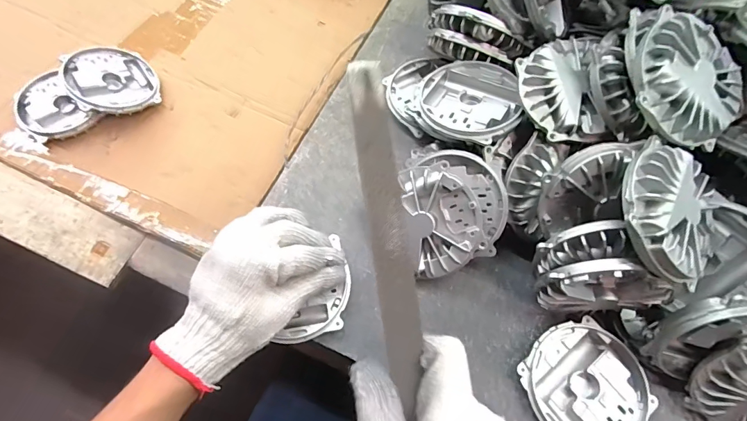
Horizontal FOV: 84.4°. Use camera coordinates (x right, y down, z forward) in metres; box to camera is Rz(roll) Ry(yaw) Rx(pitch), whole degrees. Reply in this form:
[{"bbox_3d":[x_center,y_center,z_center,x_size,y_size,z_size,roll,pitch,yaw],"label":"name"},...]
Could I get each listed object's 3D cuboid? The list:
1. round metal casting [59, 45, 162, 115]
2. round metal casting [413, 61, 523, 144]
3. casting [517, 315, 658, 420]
[{"bbox_3d":[-0.352,-0.176,0.554,0.106,0.019,0.106,-20,77,-37],"label":"round metal casting"},{"bbox_3d":[0.103,-0.113,0.439,0.108,0.028,0.108,-3,54,5],"label":"round metal casting"},{"bbox_3d":[0.194,0.162,0.381,0.105,0.023,0.107,1,66,-3],"label":"casting"}]

